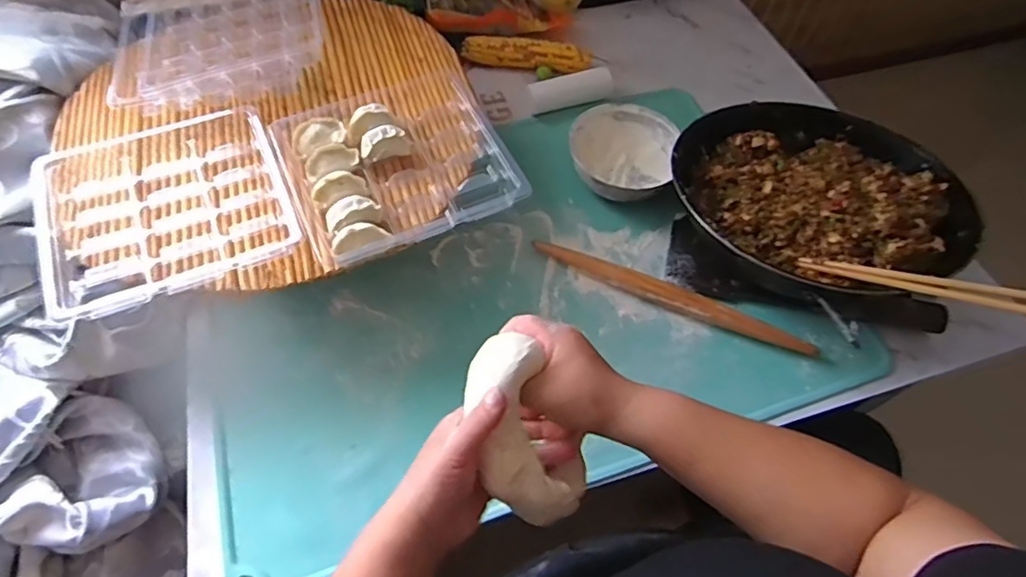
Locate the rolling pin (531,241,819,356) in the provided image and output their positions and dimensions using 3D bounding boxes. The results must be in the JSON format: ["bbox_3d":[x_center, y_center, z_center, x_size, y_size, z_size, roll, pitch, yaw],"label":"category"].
[{"bbox_3d":[0.175,0.010,0.641,0.316,0.024,0.025,22,60,12],"label":"rolling pin"}]

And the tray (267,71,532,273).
[{"bbox_3d":[-0.127,-0.142,0.587,0.204,0.037,0.223,-20,61,-14],"label":"tray"}]

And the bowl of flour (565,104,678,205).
[{"bbox_3d":[0.139,-0.170,0.734,0.131,0.047,0.131,1,58,-1],"label":"bowl of flour"}]

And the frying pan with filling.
[{"bbox_3d":[0.322,-0.111,0.649,0.298,0.079,0.304,1,58,-1],"label":"frying pan with filling"}]

